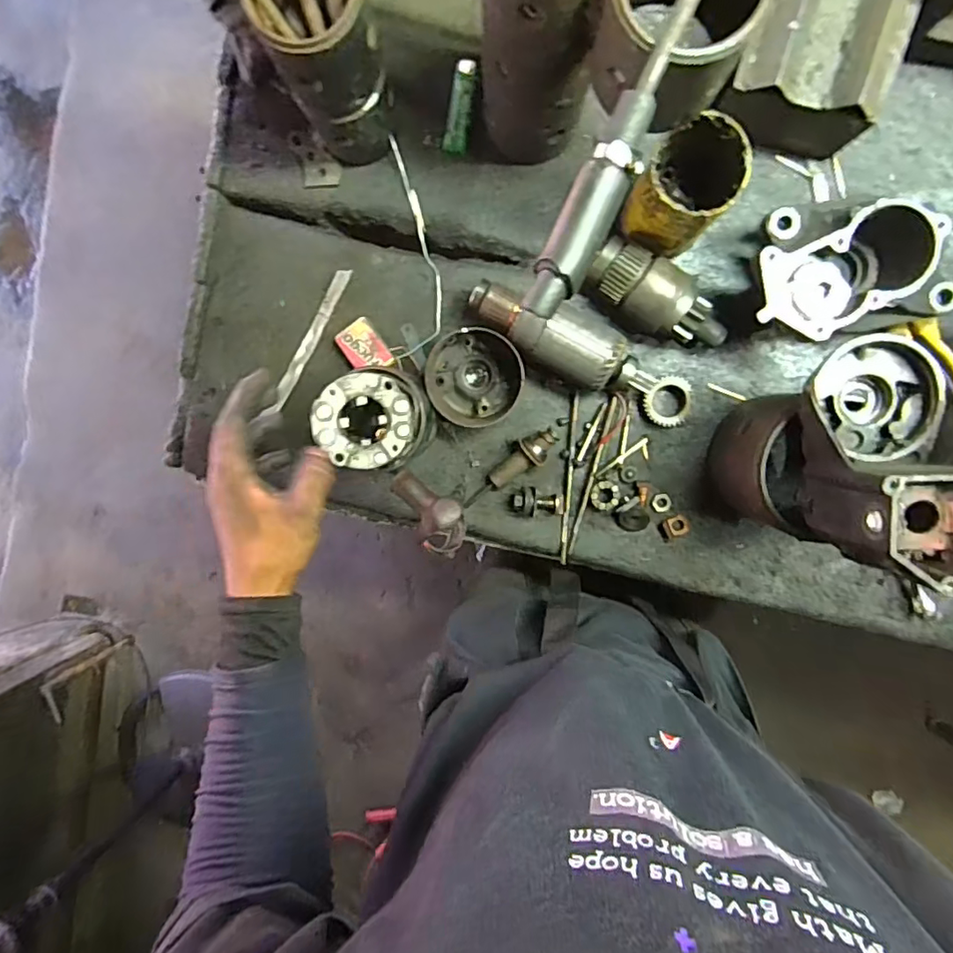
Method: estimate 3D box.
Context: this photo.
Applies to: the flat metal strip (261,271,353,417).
[{"bbox_3d":[-0.171,-0.133,0.561,0.014,0.010,0.163,31,96,0],"label":"flat metal strip"}]

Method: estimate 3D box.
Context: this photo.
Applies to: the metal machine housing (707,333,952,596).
[{"bbox_3d":[0.280,-0.023,0.438,0.107,0.220,0.152,9,95,2],"label":"metal machine housing"}]

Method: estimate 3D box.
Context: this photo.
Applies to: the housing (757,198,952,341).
[{"bbox_3d":[0.315,-0.179,0.485,0.171,0.095,0.108,-10,94,4],"label":"housing"}]

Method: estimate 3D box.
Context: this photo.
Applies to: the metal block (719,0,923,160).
[{"bbox_3d":[0.282,-0.355,0.471,0.119,0.098,0.141,17,95,1],"label":"metal block"}]

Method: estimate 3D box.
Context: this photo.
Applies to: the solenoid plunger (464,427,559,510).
[{"bbox_3d":[0.034,-0.007,0.559,0.114,0.023,0.032,-40,92,18],"label":"solenoid plunger"}]

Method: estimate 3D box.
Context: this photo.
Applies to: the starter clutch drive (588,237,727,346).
[{"bbox_3d":[0.166,-0.162,0.515,0.136,0.059,0.055,38,95,-1],"label":"starter clutch drive"}]

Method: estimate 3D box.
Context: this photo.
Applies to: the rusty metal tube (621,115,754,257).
[{"bbox_3d":[0.176,-0.237,0.465,0.070,0.095,0.082,36,95,0],"label":"rusty metal tube"}]

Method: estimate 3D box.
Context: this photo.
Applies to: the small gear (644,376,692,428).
[{"bbox_3d":[0.187,-0.072,0.543,0.045,0.026,0.047,0,95,3],"label":"small gear"}]

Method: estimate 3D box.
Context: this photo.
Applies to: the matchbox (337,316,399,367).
[{"bbox_3d":[-0.110,-0.126,0.557,0.038,0.015,0.053,-34,92,5],"label":"matchbox"}]

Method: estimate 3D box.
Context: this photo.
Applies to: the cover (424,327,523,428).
[{"bbox_3d":[-0.003,-0.094,0.540,0.093,0.047,0.088,0,95,3],"label":"cover"}]

